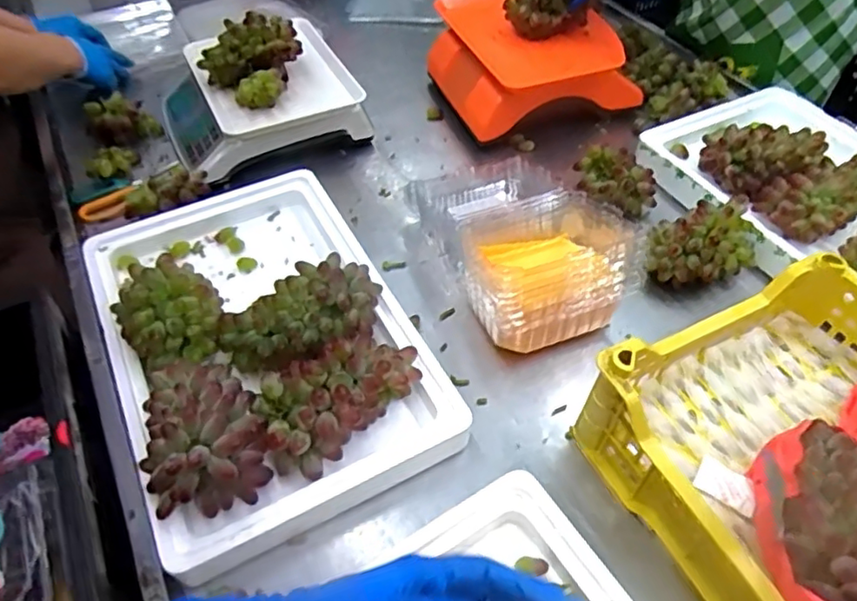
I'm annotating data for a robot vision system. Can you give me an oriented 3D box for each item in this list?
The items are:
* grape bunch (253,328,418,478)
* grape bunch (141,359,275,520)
[{"bbox_3d":[-0.085,0.084,0.567,0.166,0.054,0.084,-34,59,-26],"label":"grape bunch"},{"bbox_3d":[-0.203,0.109,0.526,0.103,0.079,0.134,-16,52,-14],"label":"grape bunch"}]

